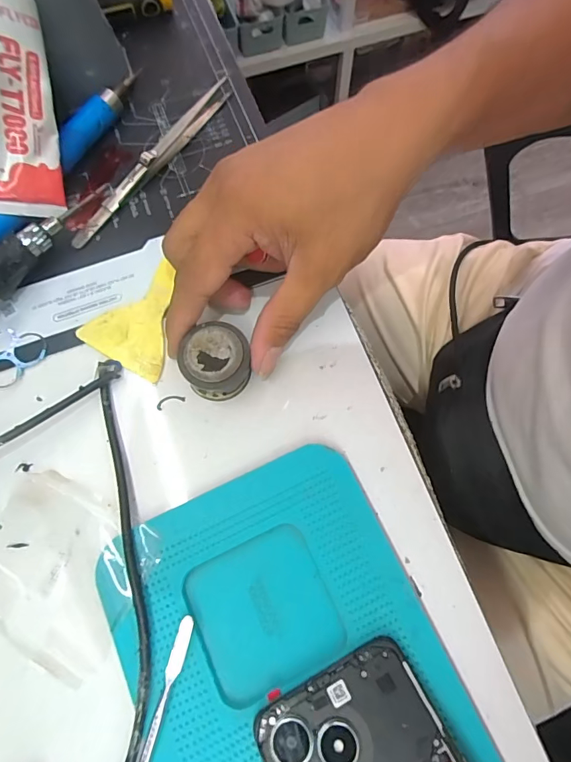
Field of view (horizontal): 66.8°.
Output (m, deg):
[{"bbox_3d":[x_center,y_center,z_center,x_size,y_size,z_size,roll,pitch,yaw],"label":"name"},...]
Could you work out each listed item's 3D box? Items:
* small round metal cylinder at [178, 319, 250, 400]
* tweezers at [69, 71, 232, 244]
[{"bbox_3d":[-0.038,-0.010,0.240,0.037,0.020,0.037,0,73,-1],"label":"small round metal cylinder"},{"bbox_3d":[-0.086,-0.148,0.286,0.012,0.013,0.154,36,76,9],"label":"tweezers"}]

